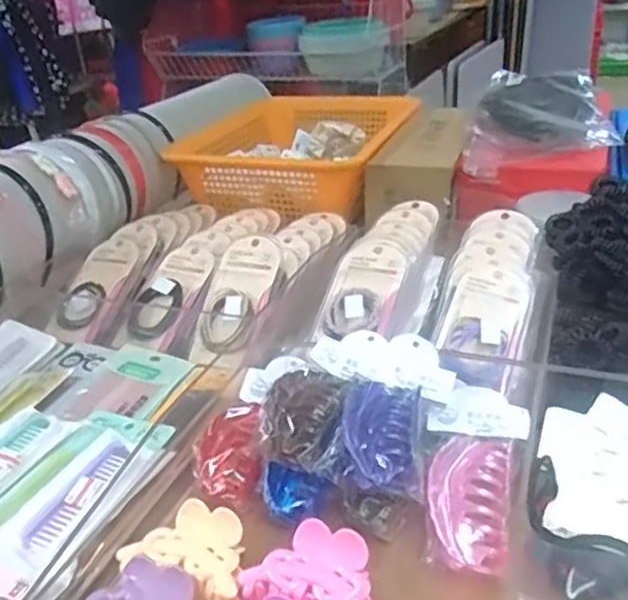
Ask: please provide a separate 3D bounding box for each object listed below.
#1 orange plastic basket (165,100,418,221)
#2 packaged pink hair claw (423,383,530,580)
[{"bbox_3d":[-0.019,-0.243,1.023,0.295,0.071,0.390,5,29,18],"label":"orange plastic basket"},{"bbox_3d":[0.105,0.116,0.444,0.065,0.035,0.140,14,40,17],"label":"packaged pink hair claw"}]

